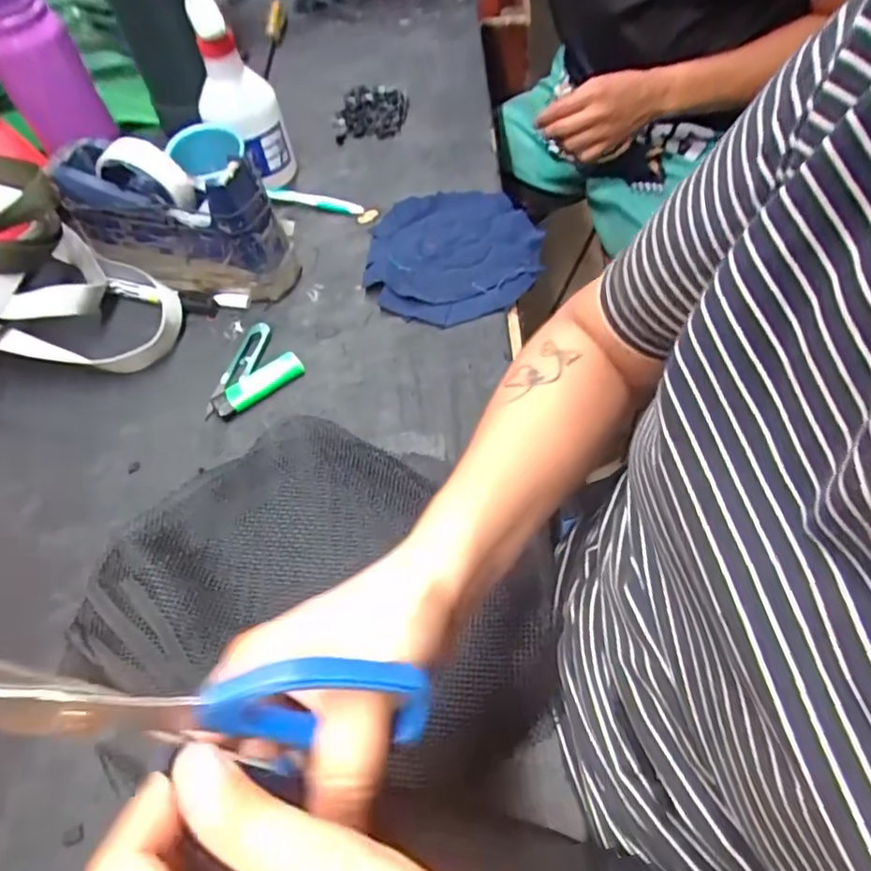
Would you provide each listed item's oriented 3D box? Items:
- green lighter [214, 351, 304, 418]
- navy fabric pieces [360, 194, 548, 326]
[{"bbox_3d":[-0.152,-0.044,0.524,0.082,0.011,0.025,-35,61,-17],"label":"green lighter"},{"bbox_3d":[0.018,-0.183,0.592,0.163,0.012,0.182,-1,57,4],"label":"navy fabric pieces"}]

